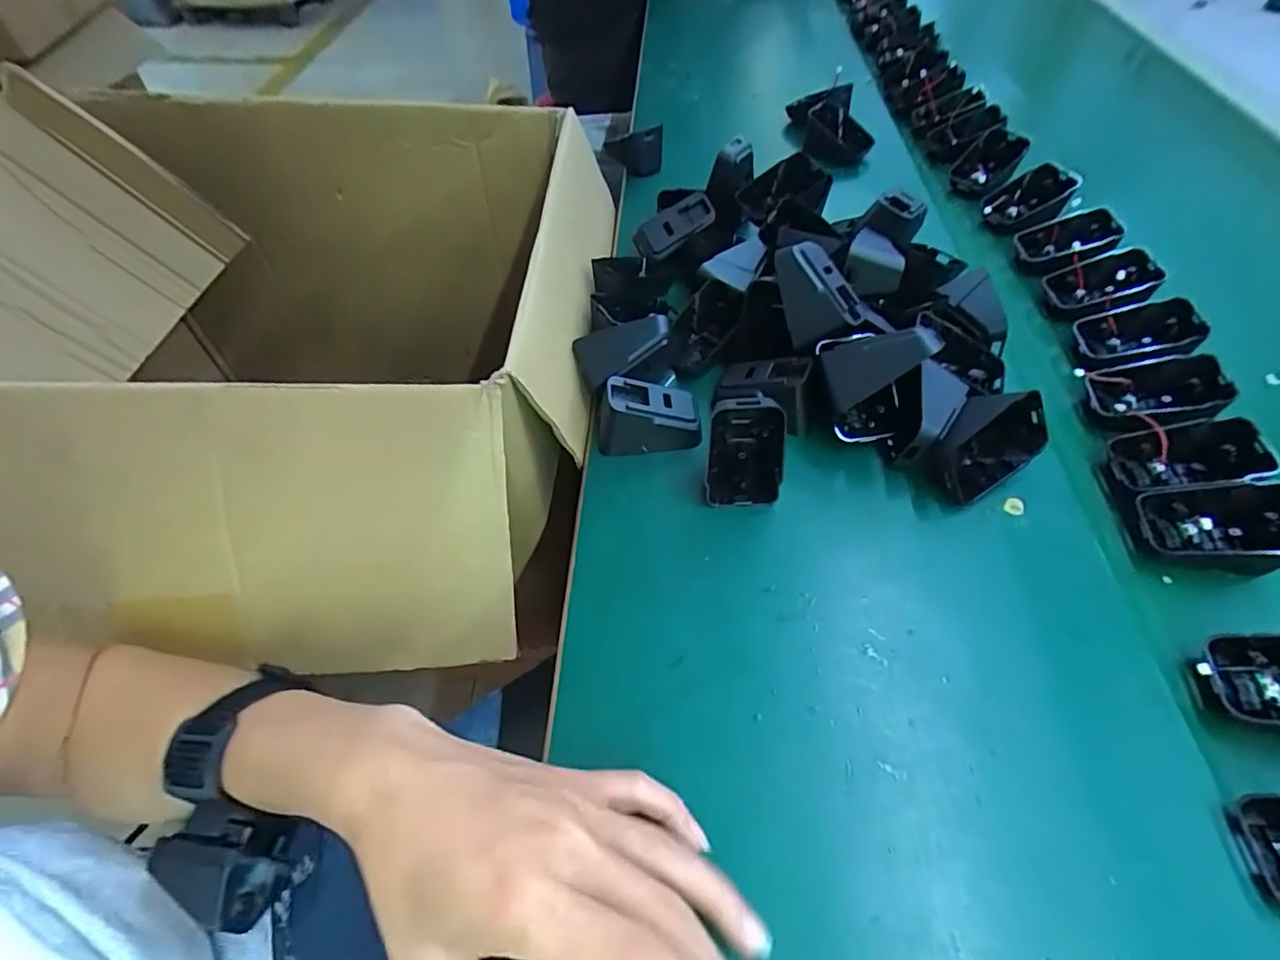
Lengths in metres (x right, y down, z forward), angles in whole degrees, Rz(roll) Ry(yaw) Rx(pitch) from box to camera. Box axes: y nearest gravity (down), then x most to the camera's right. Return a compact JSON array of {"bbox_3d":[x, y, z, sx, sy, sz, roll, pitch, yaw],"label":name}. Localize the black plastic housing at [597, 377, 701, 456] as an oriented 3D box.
[{"bbox_3d":[0.005,-0.043,0.381,0.065,0.041,0.032,-4,52,0],"label":"black plastic housing"}]

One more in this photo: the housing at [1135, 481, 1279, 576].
[{"bbox_3d":[0.315,0.028,0.320,0.064,0.041,0.044,7,53,8],"label":"housing"}]

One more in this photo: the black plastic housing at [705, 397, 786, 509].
[{"bbox_3d":[0.062,-0.022,0.348,0.043,0.071,0.033,3,37,3],"label":"black plastic housing"}]

